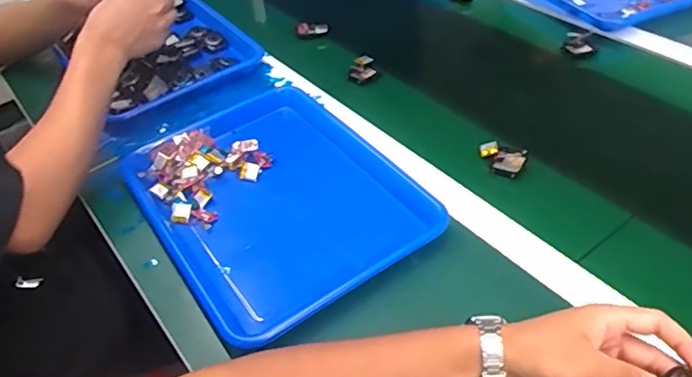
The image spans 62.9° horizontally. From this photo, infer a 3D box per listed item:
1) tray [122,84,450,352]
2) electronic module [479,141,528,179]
[{"bbox_3d":[-0.082,0.001,0.630,0.257,0.048,0.333,-28,47,-21],"label":"tray"},{"bbox_3d":[0.178,-0.033,0.655,0.051,0.017,0.040,20,49,26],"label":"electronic module"}]

